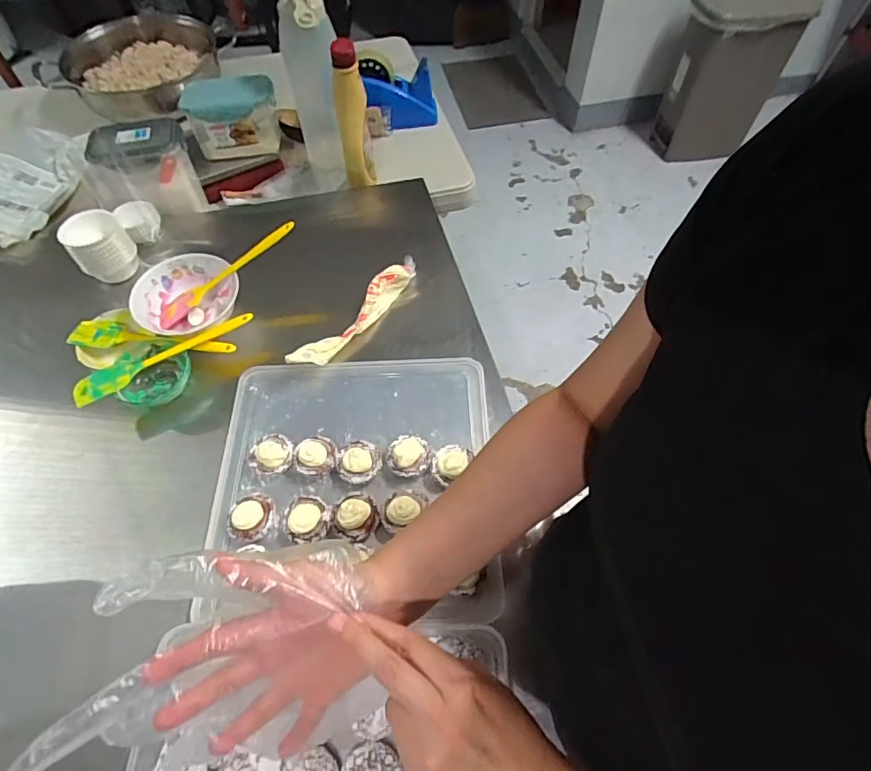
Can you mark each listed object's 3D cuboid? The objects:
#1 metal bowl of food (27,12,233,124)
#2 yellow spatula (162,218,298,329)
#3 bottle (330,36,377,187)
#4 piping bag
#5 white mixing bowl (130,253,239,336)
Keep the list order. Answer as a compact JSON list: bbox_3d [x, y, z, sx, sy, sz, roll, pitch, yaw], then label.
[{"bbox_3d":[-0.642,-0.693,1.047,0.307,0.101,0.316,0,58,0],"label":"metal bowl of food"},{"bbox_3d":[-0.267,-0.147,0.636,0.209,0.017,0.042,-35,58,4],"label":"yellow spatula"},{"bbox_3d":[-0.128,-0.408,0.775,0.050,0.210,0.045,-9,58,-4],"label":"bottle"},{"bbox_3d":[-0.096,-0.093,0.640,0.027,0.040,0.220,32,63,18],"label":"piping bag"},{"bbox_3d":[-0.315,-0.112,0.644,0.131,0.050,0.108,-12,59,-5],"label":"white mixing bowl"}]

